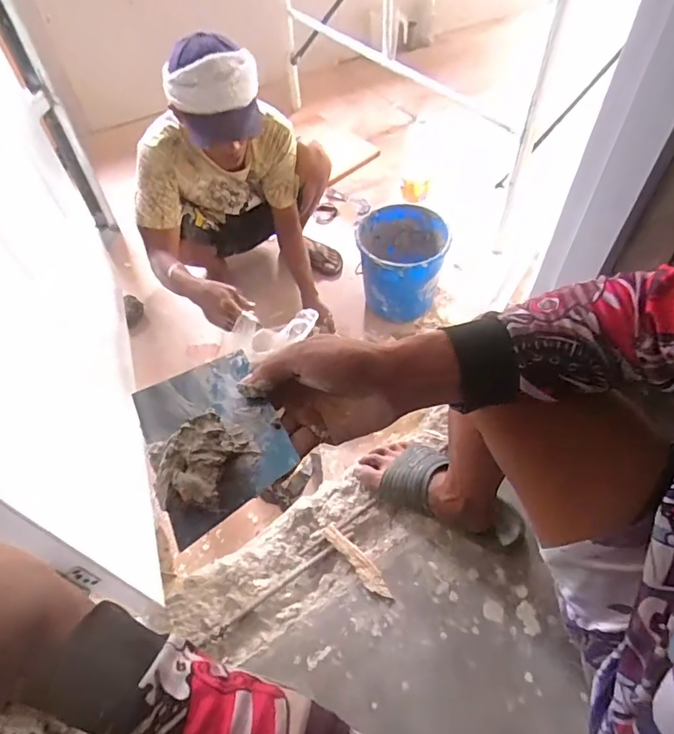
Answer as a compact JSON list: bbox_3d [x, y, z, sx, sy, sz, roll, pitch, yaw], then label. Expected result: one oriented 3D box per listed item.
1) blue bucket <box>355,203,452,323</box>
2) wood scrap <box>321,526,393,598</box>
[{"bbox_3d":[0.195,-0.304,1.498,0.243,0.273,0.243,-1,51,1],"label":"blue bucket"},{"bbox_3d":[0.034,0.320,0.834,0.033,0.016,0.152,-36,59,-21],"label":"wood scrap"}]

